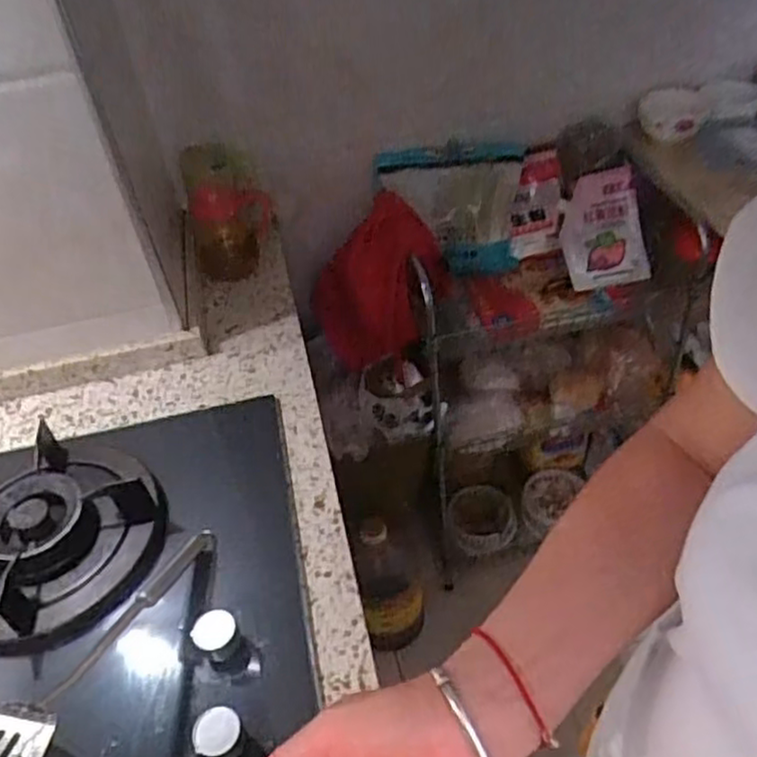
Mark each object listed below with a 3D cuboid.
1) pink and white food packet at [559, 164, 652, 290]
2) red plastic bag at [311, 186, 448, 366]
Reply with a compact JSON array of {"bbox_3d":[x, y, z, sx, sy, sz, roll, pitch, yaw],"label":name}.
[{"bbox_3d":[0.393,-0.265,1.252,0.147,0.012,0.210,-9,82,-7],"label":"pink and white food packet"},{"bbox_3d":[0.002,-0.157,1.281,0.234,0.293,0.089,-7,43,0],"label":"red plastic bag"}]

